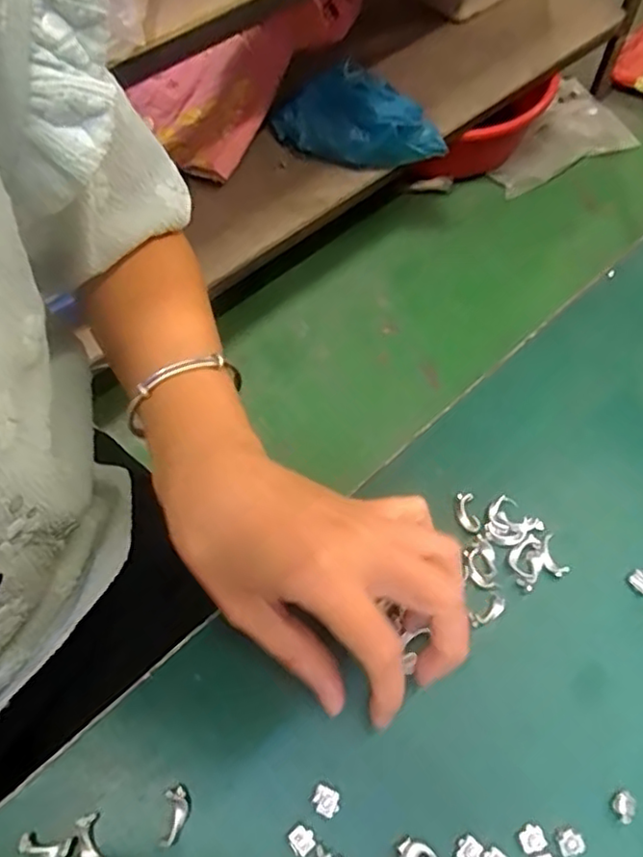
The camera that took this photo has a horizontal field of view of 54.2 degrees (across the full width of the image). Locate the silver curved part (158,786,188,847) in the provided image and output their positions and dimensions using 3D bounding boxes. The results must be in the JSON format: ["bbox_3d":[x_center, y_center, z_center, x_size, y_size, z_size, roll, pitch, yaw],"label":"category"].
[{"bbox_3d":[-0.056,0.148,0.239,0.009,0.004,0.019,-2,63,0],"label":"silver curved part"}]

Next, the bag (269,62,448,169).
[{"bbox_3d":[0.058,-0.535,1.095,0.317,0.129,0.101,13,64,8],"label":"bag"}]

